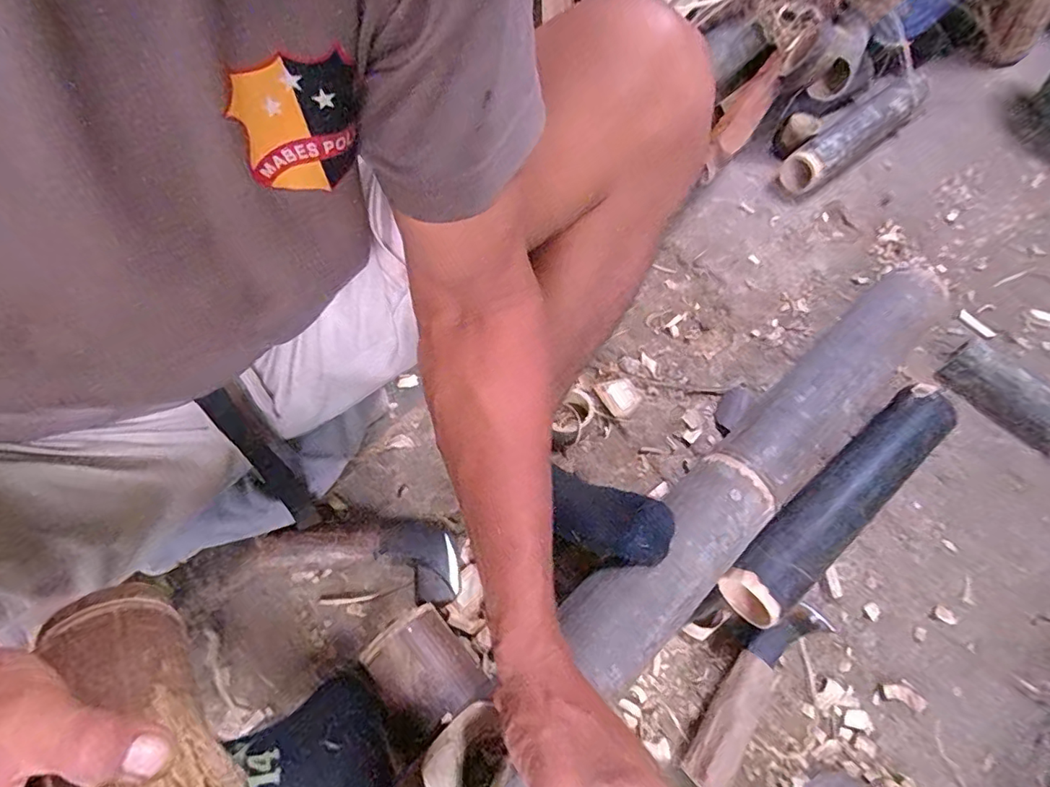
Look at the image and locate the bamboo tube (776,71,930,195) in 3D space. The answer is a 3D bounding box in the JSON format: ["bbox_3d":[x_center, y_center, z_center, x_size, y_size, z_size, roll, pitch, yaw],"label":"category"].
[{"bbox_3d":[0.609,-0.479,0.963,0.421,0.083,0.085,-37,69,-20],"label":"bamboo tube"}]

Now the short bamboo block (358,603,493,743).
[{"bbox_3d":[-0.094,0.263,0.501,0.076,0.056,0.102,-38,71,-20],"label":"short bamboo block"}]

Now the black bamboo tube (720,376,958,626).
[{"bbox_3d":[0.362,0.114,0.600,0.376,0.075,0.074,-33,68,-18],"label":"black bamboo tube"}]

